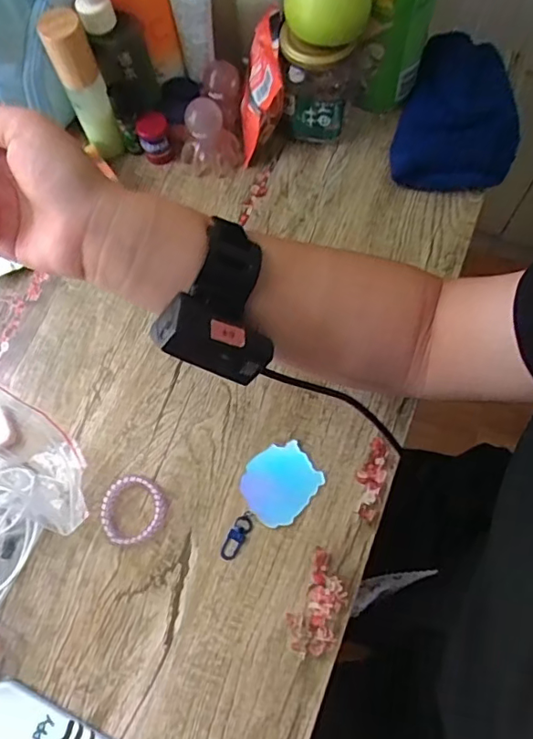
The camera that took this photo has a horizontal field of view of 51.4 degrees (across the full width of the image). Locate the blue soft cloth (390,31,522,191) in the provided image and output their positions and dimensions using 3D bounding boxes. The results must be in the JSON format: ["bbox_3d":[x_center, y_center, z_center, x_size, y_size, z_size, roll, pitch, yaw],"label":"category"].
[{"bbox_3d":[0.185,-0.239,0.515,0.104,0.061,0.155,19,72,9],"label":"blue soft cloth"}]

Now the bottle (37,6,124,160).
[{"bbox_3d":[-0.156,-0.241,0.482,0.032,0.131,0.028,-27,71,-7],"label":"bottle"}]

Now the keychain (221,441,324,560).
[{"bbox_3d":[-0.002,0.101,0.429,0.053,0.004,0.096,40,77,15],"label":"keychain"}]

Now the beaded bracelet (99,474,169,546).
[{"bbox_3d":[-0.103,0.109,0.429,0.051,0.008,0.051,-1,70,2],"label":"beaded bracelet"}]

